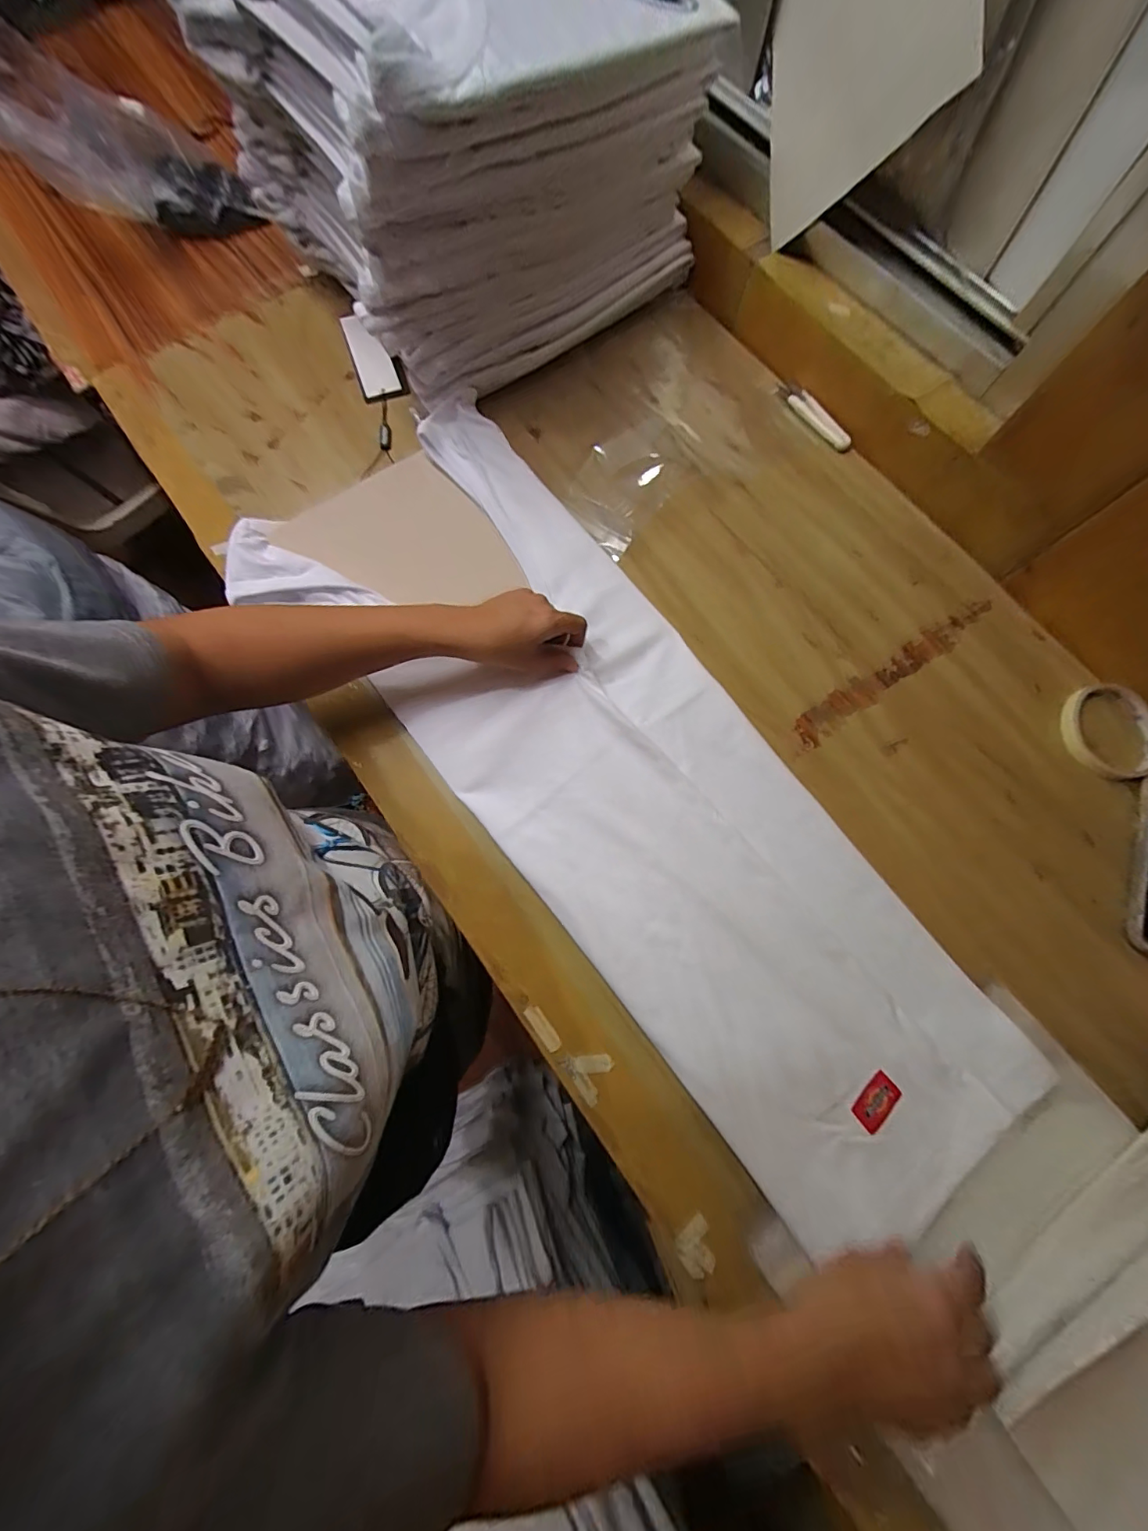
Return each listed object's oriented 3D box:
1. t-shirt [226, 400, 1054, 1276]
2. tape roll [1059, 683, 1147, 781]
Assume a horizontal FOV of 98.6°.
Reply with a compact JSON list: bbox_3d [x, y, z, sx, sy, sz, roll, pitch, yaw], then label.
[{"bbox_3d":[0.028,0.008,0.425,0.268,0.027,0.747,-36,79,-9],"label":"t-shirt"},{"bbox_3d":[0.486,-0.032,0.442,0.089,0.013,0.087,0,76,-1],"label":"tape roll"}]

